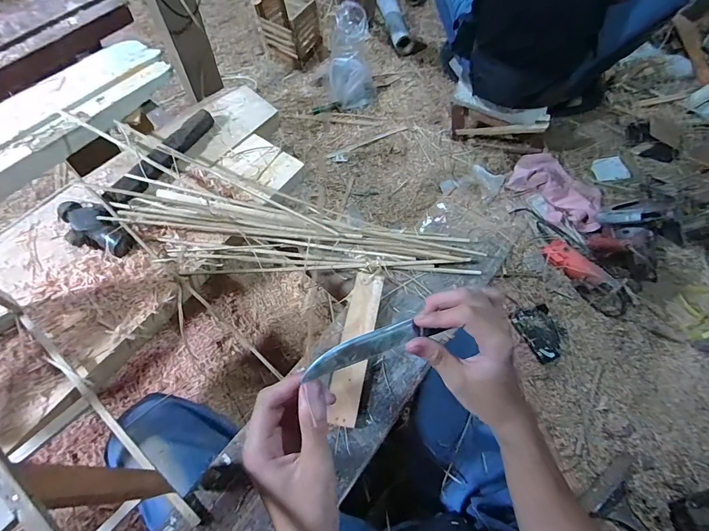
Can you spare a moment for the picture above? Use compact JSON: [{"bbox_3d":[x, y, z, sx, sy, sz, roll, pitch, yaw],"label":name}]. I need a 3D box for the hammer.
[{"bbox_3d":[-0.283,-0.128,0.542,0.099,0.031,0.278,32,66,12],"label":"hammer"}]

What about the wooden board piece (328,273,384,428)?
[{"bbox_3d":[0.002,0.092,0.443,0.036,0.011,0.180,12,64,3],"label":"wooden board piece"}]

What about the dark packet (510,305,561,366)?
[{"bbox_3d":[0.512,0.189,1.035,0.108,0.014,0.151,-10,65,-8],"label":"dark packet"}]

